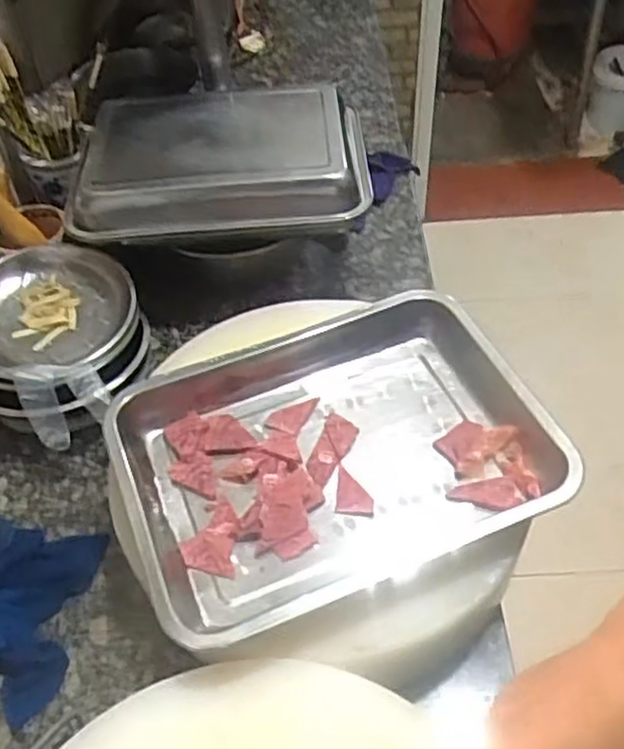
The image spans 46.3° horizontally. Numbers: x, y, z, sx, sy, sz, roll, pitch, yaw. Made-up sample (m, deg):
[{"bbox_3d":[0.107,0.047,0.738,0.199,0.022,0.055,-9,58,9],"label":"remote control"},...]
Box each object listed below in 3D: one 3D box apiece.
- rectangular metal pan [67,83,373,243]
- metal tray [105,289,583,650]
[{"bbox_3d":[-0.110,-0.265,0.867,0.339,0.073,0.220,-7,49,-3],"label":"rectangular metal pan"},{"bbox_3d":[0.018,0.065,0.628,0.350,0.051,0.295,-19,51,-12],"label":"metal tray"}]

